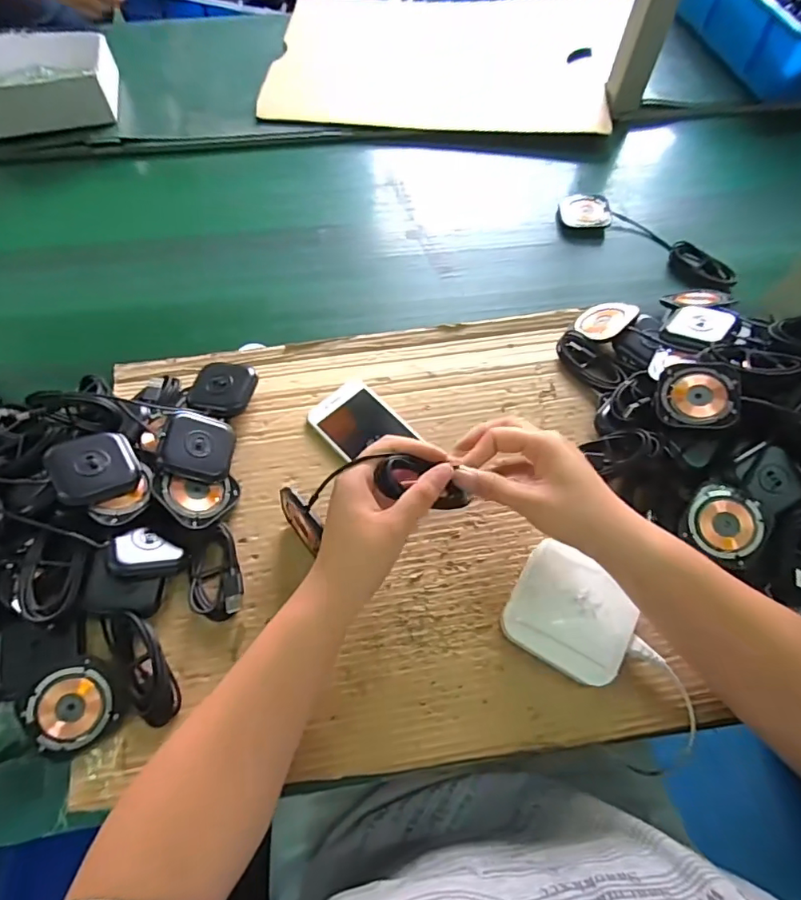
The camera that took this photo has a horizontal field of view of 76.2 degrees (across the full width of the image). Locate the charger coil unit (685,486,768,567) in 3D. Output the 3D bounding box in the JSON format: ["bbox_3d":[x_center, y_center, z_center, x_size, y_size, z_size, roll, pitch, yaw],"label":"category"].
[{"bbox_3d":[0.261,0.059,0.411,0.056,0.014,0.054,-3,76,11],"label":"charger coil unit"}]

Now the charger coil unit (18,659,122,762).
[{"bbox_3d":[-0.232,0.183,0.362,0.054,0.013,0.055,-28,81,-23],"label":"charger coil unit"}]

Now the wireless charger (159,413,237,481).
[{"bbox_3d":[-0.171,-0.004,0.437,0.057,0.014,0.056,14,58,-26],"label":"wireless charger"}]

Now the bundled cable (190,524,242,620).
[{"bbox_3d":[-0.149,0.098,0.408,0.040,0.018,0.073,-16,65,-10],"label":"bundled cable"}]

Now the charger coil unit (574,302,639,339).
[{"bbox_3d":[0.212,-0.134,0.527,0.059,0.004,0.045,-18,54,25],"label":"charger coil unit"}]

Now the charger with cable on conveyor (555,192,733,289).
[{"bbox_3d":[0.294,-0.256,0.613,0.214,0.018,0.058,32,67,14],"label":"charger with cable on conveyor"}]

